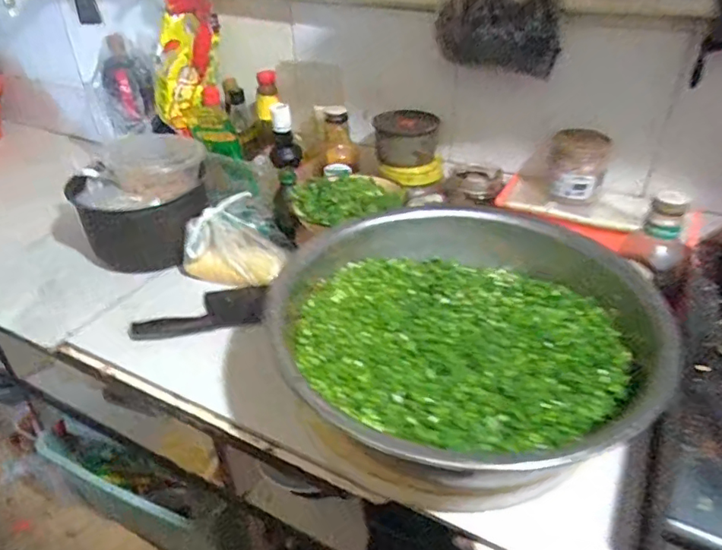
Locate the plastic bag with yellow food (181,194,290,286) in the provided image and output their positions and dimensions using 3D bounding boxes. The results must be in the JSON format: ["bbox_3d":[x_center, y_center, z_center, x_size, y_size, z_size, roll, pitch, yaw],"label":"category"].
[{"bbox_3d":[-0.214,-0.049,0.917,0.164,0.108,0.108,-9,37,-13],"label":"plastic bag with yellow food"}]

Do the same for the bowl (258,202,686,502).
[{"bbox_3d":[0.127,0.093,0.700,0.441,0.174,0.415,0,36,0],"label":"bowl"}]

